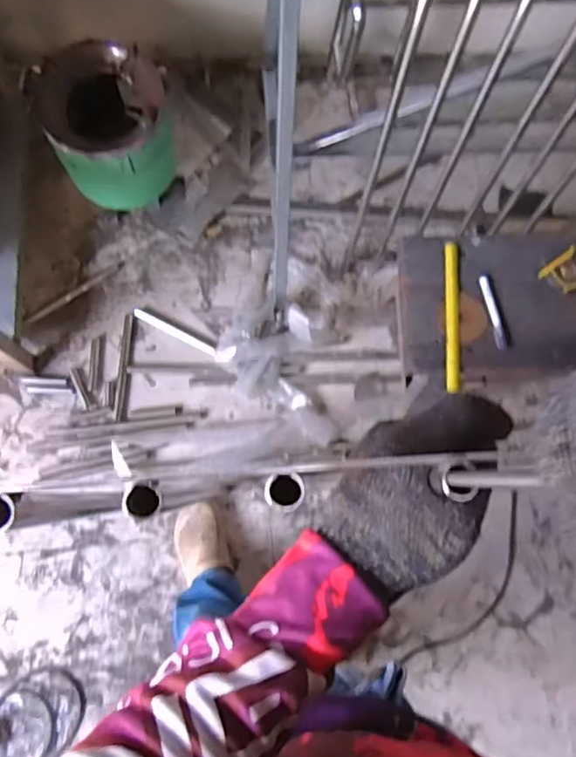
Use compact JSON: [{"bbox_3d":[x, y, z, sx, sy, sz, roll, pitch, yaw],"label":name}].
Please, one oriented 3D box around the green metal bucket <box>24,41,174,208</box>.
[{"bbox_3d":[-0.348,-0.488,1.168,0.237,0.178,0.236,-14,78,-7],"label":"green metal bucket"}]

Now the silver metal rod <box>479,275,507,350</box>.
[{"bbox_3d":[0.347,-0.113,1.005,0.017,0.017,0.126,-13,77,-5],"label":"silver metal rod"}]

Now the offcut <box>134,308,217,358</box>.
[{"bbox_3d":[-0.255,-0.108,1.366,0.217,0.022,0.026,29,77,6],"label":"offcut"}]

